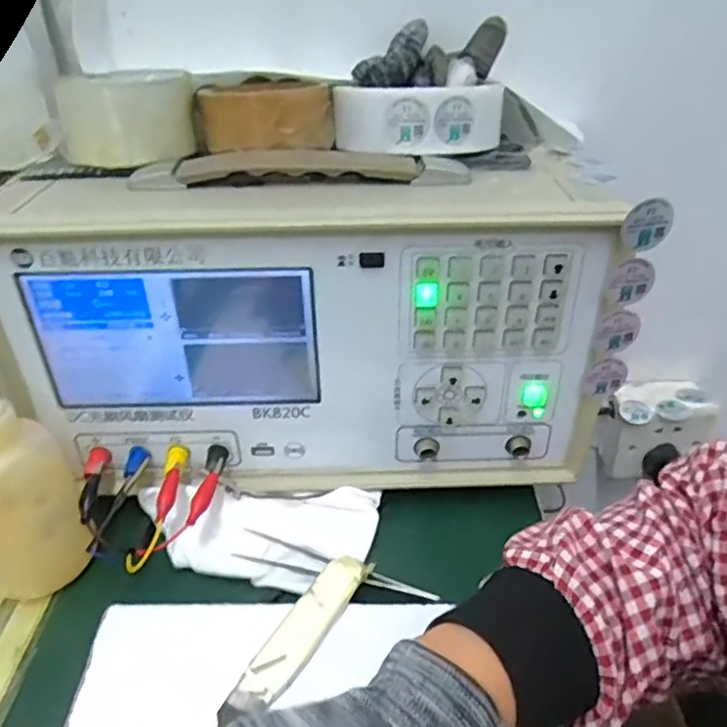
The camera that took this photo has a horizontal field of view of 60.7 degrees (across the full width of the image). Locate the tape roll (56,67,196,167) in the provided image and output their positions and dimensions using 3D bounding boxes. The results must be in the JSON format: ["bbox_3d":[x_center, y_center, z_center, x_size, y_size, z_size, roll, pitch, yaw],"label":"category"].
[{"bbox_3d":[-0.151,-0.161,0.396,0.081,0.042,0.088,-15,38,-18],"label":"tape roll"}]

